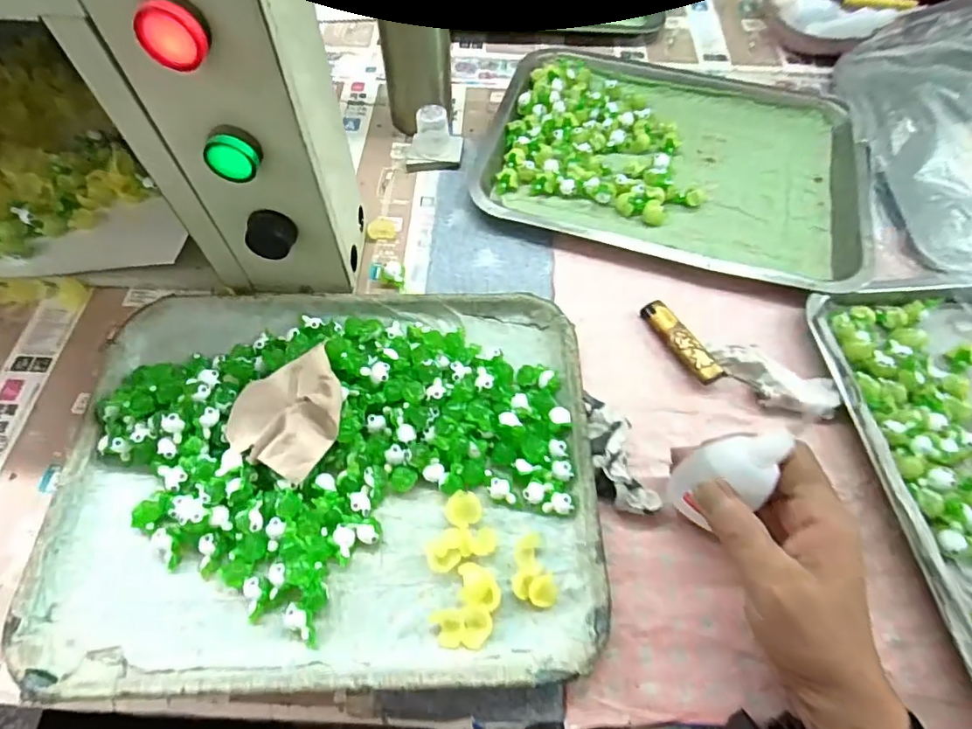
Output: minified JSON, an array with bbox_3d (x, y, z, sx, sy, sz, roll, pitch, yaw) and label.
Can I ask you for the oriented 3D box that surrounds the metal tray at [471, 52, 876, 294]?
[{"bbox_3d":[0.184,-0.214,0.500,0.340,0.023,0.293,19,63,5],"label":"metal tray"}]

